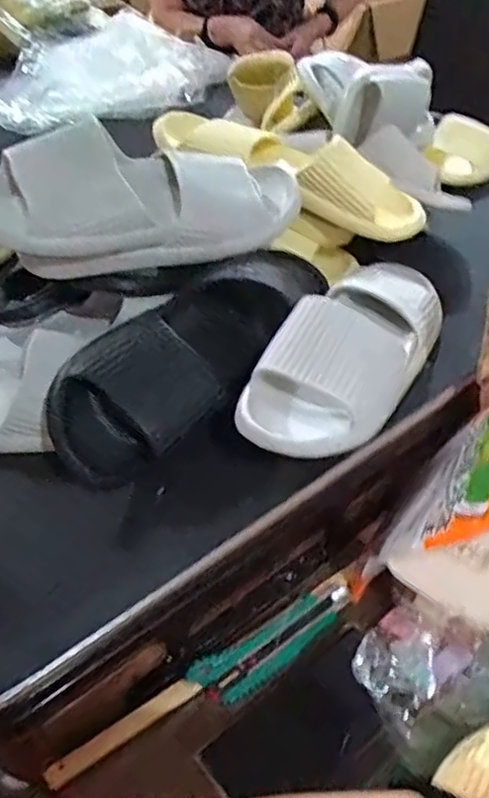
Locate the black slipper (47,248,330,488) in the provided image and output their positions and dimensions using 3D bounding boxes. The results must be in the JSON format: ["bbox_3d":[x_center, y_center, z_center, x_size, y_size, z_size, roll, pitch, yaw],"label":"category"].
[{"bbox_3d":[-0.028,-0.047,0.596,0.124,0.100,0.316,24,50,28],"label":"black slipper"}]

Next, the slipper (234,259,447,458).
[{"bbox_3d":[0.105,-0.053,0.588,0.101,0.082,0.316,21,48,26],"label":"slipper"}]

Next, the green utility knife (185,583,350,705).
[{"bbox_3d":[0.029,0.207,0.533,0.148,0.028,0.041,-26,46,-22],"label":"green utility knife"}]

